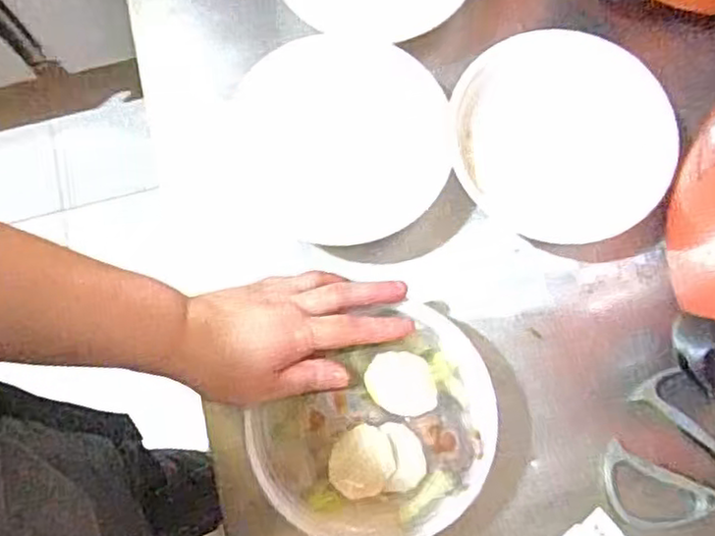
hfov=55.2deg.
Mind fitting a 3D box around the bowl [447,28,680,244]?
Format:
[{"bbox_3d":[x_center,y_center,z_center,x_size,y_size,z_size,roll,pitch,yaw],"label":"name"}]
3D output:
[{"bbox_3d":[0.150,-0.097,0.517,0.156,0.058,0.147,0,78,-1],"label":"bowl"}]

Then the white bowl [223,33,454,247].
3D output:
[{"bbox_3d":[-0.017,-0.095,0.530,0.169,0.054,0.150,7,78,1],"label":"white bowl"}]

